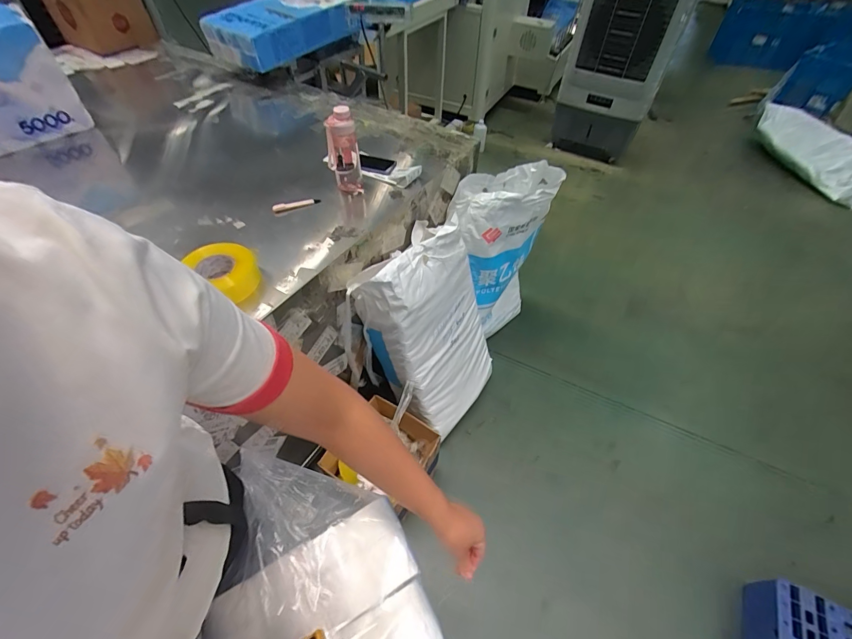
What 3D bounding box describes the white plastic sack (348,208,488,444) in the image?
[{"bbox_3d":[0.035,0.052,1.330,0.147,0.727,0.425,16,50,37],"label":"white plastic sack"}]

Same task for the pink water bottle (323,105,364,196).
[{"bbox_3d":[-0.236,-0.468,1.061,0.096,0.216,0.083,-6,51,-6],"label":"pink water bottle"}]

